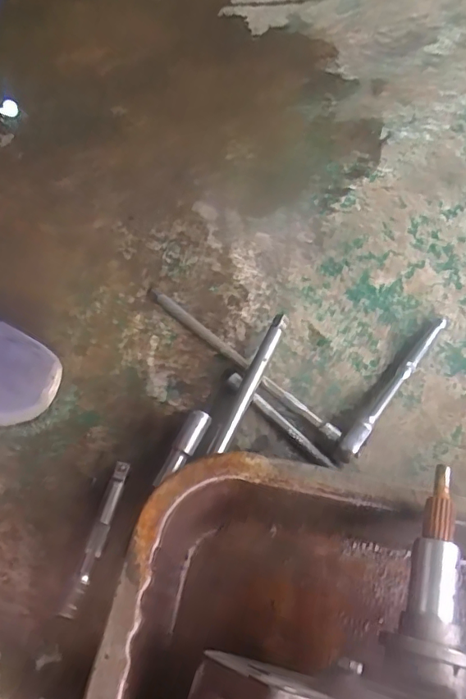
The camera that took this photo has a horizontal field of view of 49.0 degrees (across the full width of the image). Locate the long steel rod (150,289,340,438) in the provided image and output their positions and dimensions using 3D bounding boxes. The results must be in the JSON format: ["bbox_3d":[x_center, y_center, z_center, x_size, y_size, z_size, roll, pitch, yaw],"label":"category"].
[{"bbox_3d":[0.008,0.007,0.515,0.247,0.015,0.019,39,67,20],"label":"long steel rod"}]

